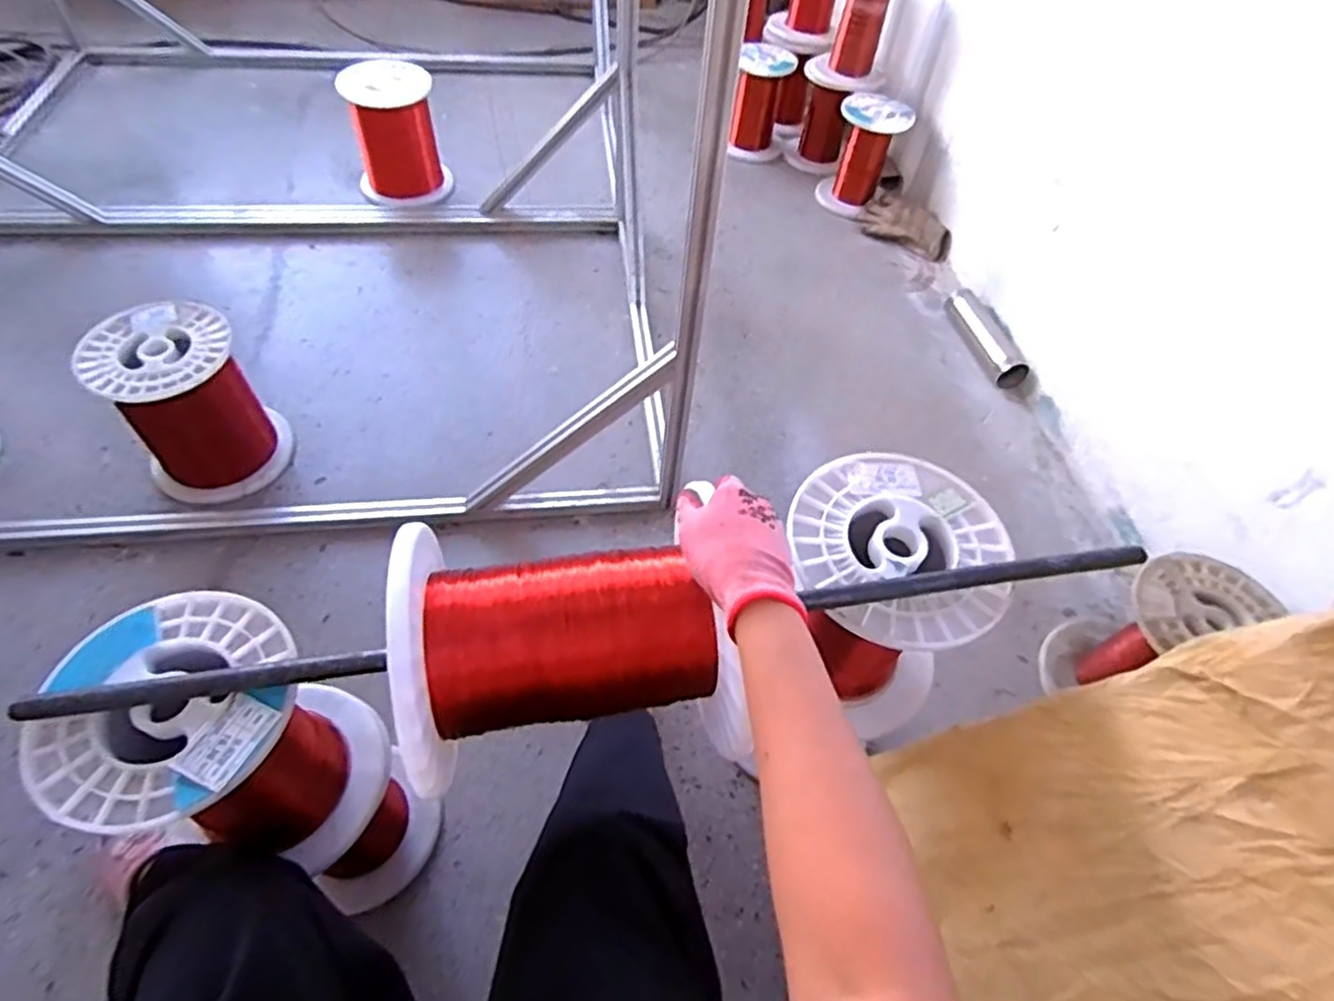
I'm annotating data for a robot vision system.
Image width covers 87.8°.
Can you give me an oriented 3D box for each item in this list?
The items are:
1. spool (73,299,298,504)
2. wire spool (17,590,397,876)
[{"bbox_3d":[-0.738,-0.151,1.081,0.196,0.241,0.196,2,53,-3],"label":"spool"},{"bbox_3d":[-0.358,0.207,0.580,0.170,0.223,0.167,2,53,-3],"label":"wire spool"}]

